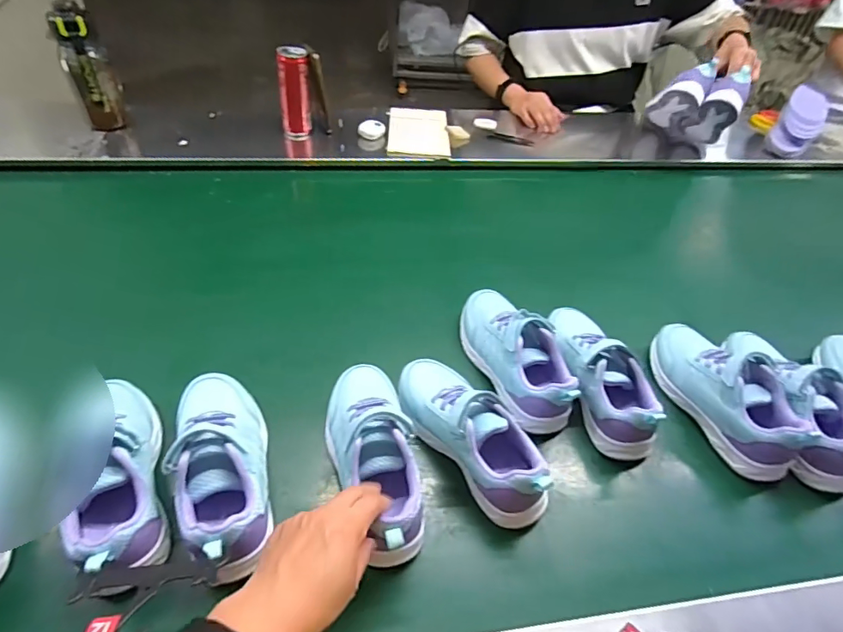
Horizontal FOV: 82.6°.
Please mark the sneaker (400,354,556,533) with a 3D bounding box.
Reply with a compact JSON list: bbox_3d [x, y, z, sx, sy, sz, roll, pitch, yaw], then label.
[{"bbox_3d":[0.047,0.113,0.494,0.071,0.080,0.201,-23,50,-27],"label":"sneaker"}]

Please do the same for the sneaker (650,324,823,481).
[{"bbox_3d":[0.355,0.082,0.564,0.079,0.076,0.200,-13,47,-19],"label":"sneaker"}]

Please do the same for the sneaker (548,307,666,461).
[{"bbox_3d":[0.196,0.065,0.563,0.088,0.075,0.195,-9,45,-15],"label":"sneaker"}]

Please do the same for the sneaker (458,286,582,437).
[{"bbox_3d":[0.111,0.037,0.577,0.077,0.073,0.203,-14,47,-20],"label":"sneaker"}]

